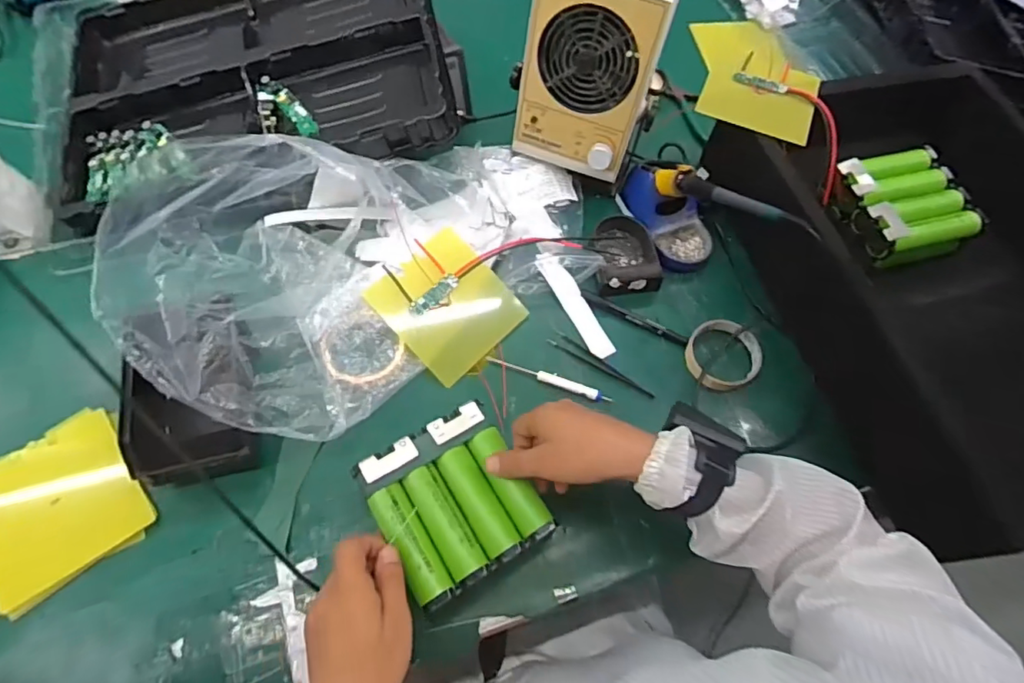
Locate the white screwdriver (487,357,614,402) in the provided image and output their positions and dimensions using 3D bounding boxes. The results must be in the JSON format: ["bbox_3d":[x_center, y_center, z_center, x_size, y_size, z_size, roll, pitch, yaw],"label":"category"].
[{"bbox_3d":[0.042,0.041,0.619,0.145,0.015,0.014,21,65,6],"label":"white screwdriver"}]

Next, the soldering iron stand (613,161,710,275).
[{"bbox_3d":[0.202,-0.171,0.688,0.081,0.079,0.152,-20,67,-13],"label":"soldering iron stand"}]

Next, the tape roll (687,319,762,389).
[{"bbox_3d":[0.246,0.016,0.640,0.084,0.017,0.084,7,64,0],"label":"tape roll"}]

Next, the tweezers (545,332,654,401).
[{"bbox_3d":[0.103,0.027,0.633,0.134,0.008,0.021,29,66,10],"label":"tweezers"}]

